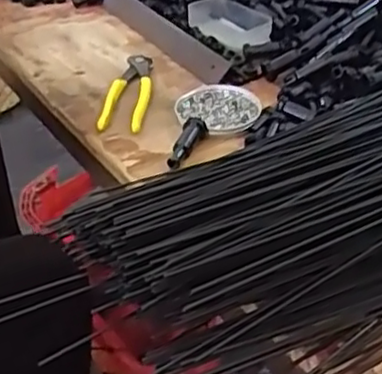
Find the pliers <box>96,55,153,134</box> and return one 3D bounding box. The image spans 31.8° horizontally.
[{"bbox_3d":[-0.071,-0.112,0.772,0.045,0.014,0.166,1,36,6],"label":"pliers"}]

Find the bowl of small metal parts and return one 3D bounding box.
[{"bbox_3d":[0.029,-0.083,0.724,0.089,0.014,0.092,-2,36,1],"label":"bowl of small metal parts"}]

